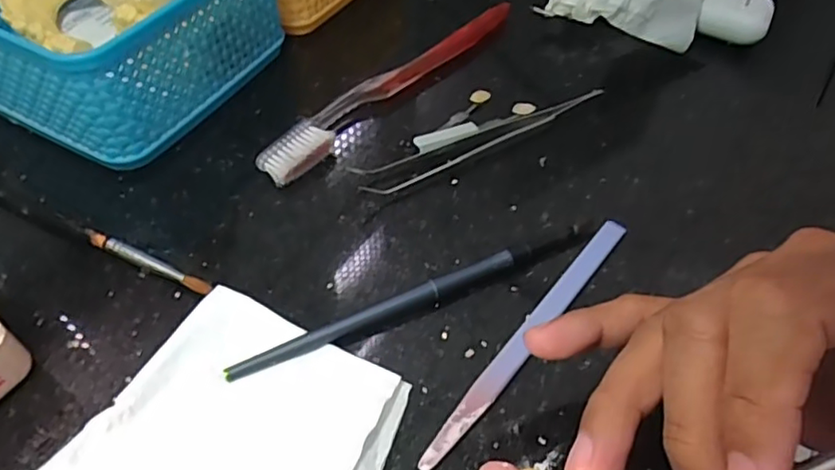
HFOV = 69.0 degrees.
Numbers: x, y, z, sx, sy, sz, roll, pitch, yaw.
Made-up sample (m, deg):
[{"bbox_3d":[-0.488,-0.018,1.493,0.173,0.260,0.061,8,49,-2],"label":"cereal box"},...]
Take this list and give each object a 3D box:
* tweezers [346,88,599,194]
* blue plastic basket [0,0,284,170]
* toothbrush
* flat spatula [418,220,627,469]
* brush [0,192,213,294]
[{"bbox_3d":[0.034,-0.048,0.300,0.136,0.010,0.021,-19,56,-17],"label":"tweezers"},{"bbox_3d":[-0.156,-0.113,0.306,0.131,0.063,0.129,25,54,15],"label":"blue plastic basket"},{"bbox_3d":[-0.011,-0.082,0.323,0.023,0.014,0.182,35,58,21],"label":"toothbrush"},{"bbox_3d":[0.045,0.037,0.237,0.010,0.005,0.136,34,57,21],"label":"flat spatula"},{"bbox_3d":[-0.166,-0.012,0.262,0.184,0.007,0.008,22,54,13],"label":"brush"}]

